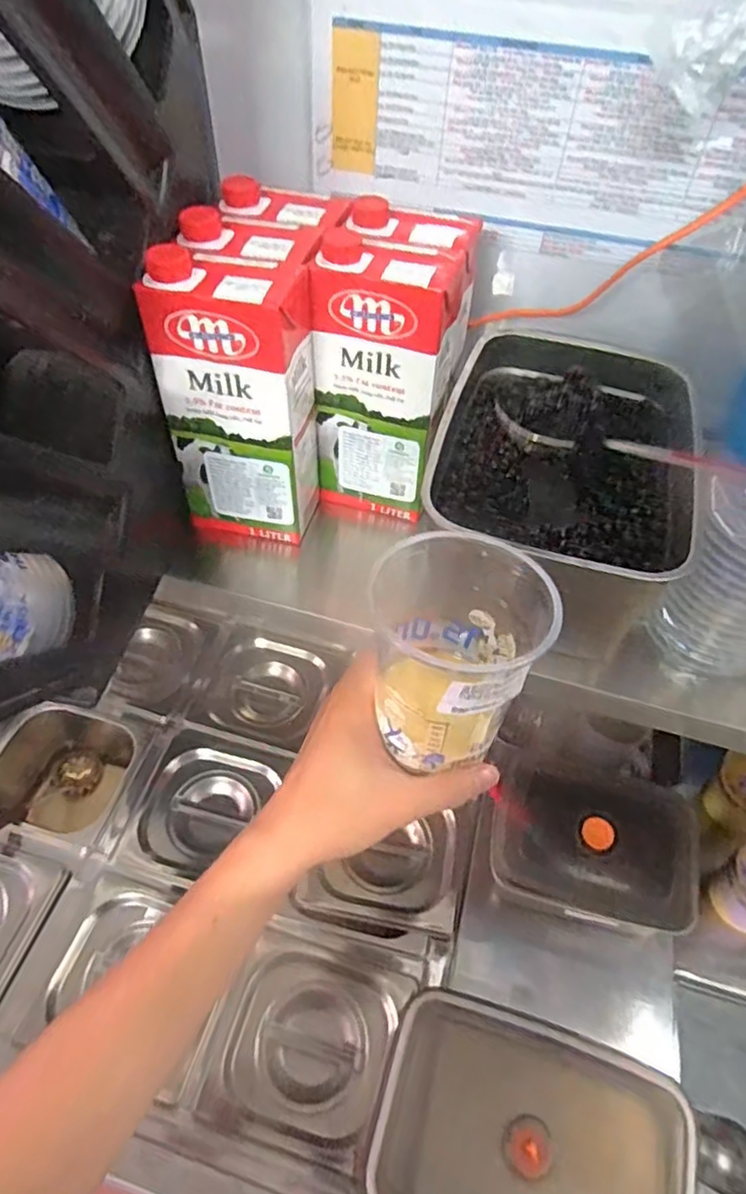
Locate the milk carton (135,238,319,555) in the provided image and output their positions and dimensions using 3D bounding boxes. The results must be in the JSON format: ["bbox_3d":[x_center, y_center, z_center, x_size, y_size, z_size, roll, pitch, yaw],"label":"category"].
[{"bbox_3d":[-0.091,-0.136,0.467,0.095,0.204,0.073,12,52,7],"label":"milk carton"}]

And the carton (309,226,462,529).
[{"bbox_3d":[0.008,-0.159,0.490,0.094,0.200,0.073,11,51,6],"label":"carton"}]

